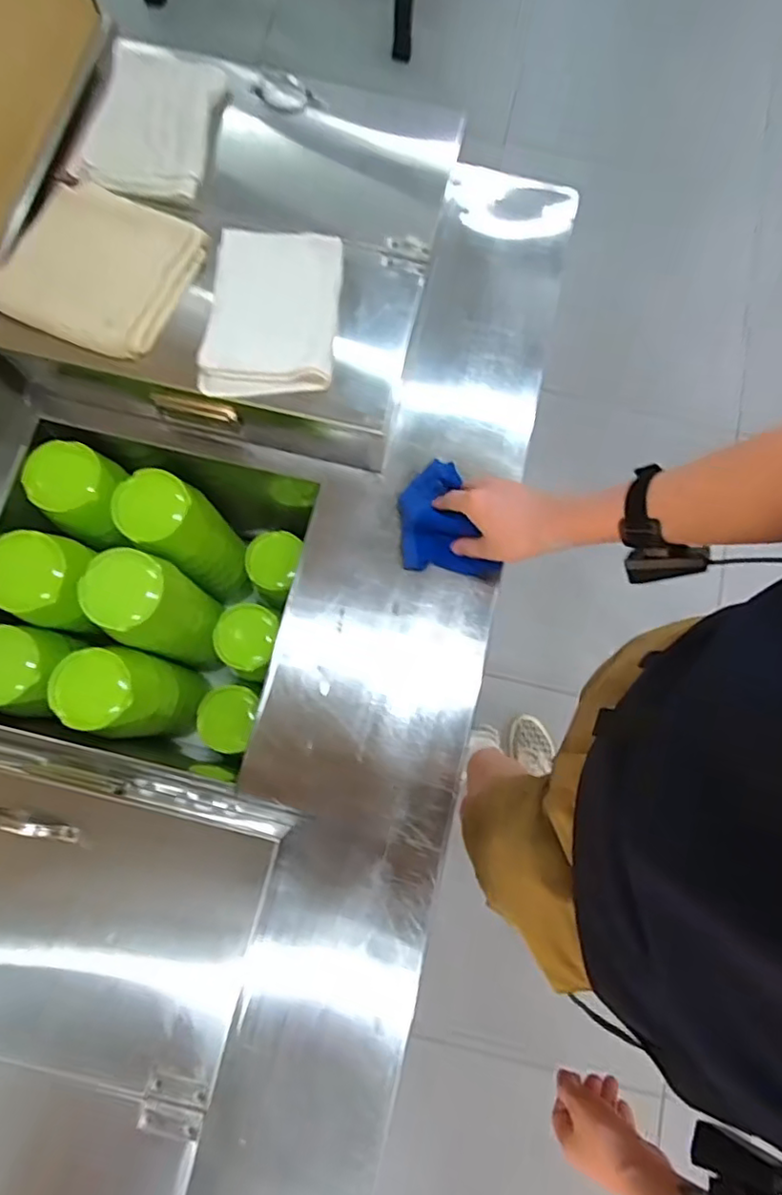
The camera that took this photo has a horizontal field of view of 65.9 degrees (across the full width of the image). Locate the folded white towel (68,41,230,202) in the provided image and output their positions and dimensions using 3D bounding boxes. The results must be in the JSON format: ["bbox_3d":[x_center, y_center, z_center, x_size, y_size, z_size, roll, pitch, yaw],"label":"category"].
[{"bbox_3d":[-0.275,-0.552,0.700,0.134,0.029,0.180,12,78,1],"label":"folded white towel"}]

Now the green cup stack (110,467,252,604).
[{"bbox_3d":[-0.277,-0.076,0.847,0.107,0.303,0.093,22,78,3],"label":"green cup stack"}]

